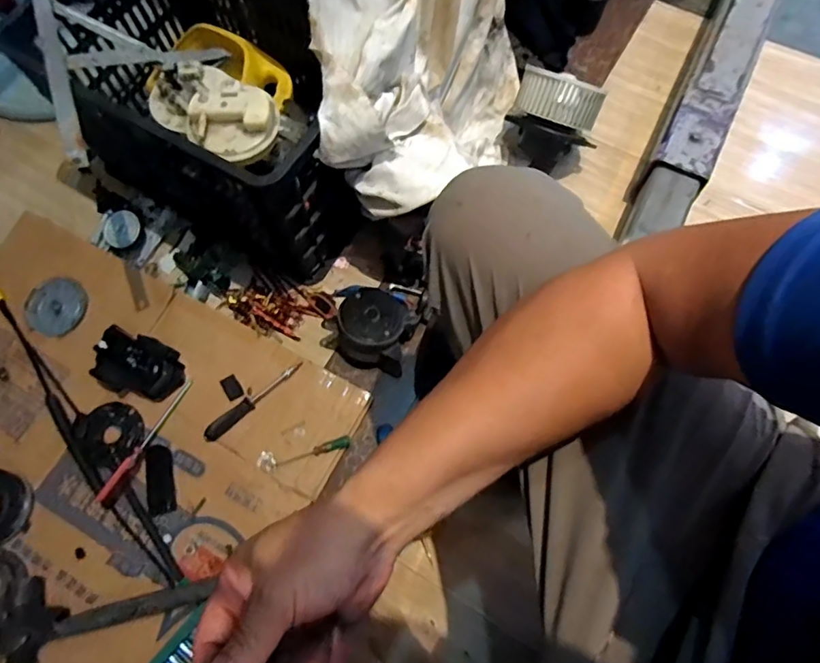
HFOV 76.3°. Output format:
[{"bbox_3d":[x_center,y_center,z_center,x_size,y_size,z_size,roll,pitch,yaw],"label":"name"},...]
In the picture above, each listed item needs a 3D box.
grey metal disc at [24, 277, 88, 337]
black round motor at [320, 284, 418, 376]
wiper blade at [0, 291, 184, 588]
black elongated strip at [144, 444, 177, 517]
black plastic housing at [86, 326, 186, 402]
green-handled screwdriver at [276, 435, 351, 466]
[{"bbox_3d":[-0.581,-0.042,0.856,0.095,0.008,0.100,-1,69,1],"label":"grey metal disc"},{"bbox_3d":[-0.064,-0.010,0.803,0.136,0.081,0.114,18,71,8],"label":"black round motor"},{"bbox_3d":[-0.529,0.133,0.792,0.053,0.029,0.615,-40,73,-13],"label":"wiper blade"},{"bbox_3d":[-0.370,0.218,0.769,0.040,0.006,0.101,-16,70,-4],"label":"black elongated strip"},{"bbox_3d":[-0.409,0.054,0.789,0.129,0.063,0.093,21,71,9],"label":"black plastic housing"},{"bbox_3d":[-0.140,0.176,0.766,0.108,0.013,0.017,-15,70,-4],"label":"green-handled screwdriver"}]

